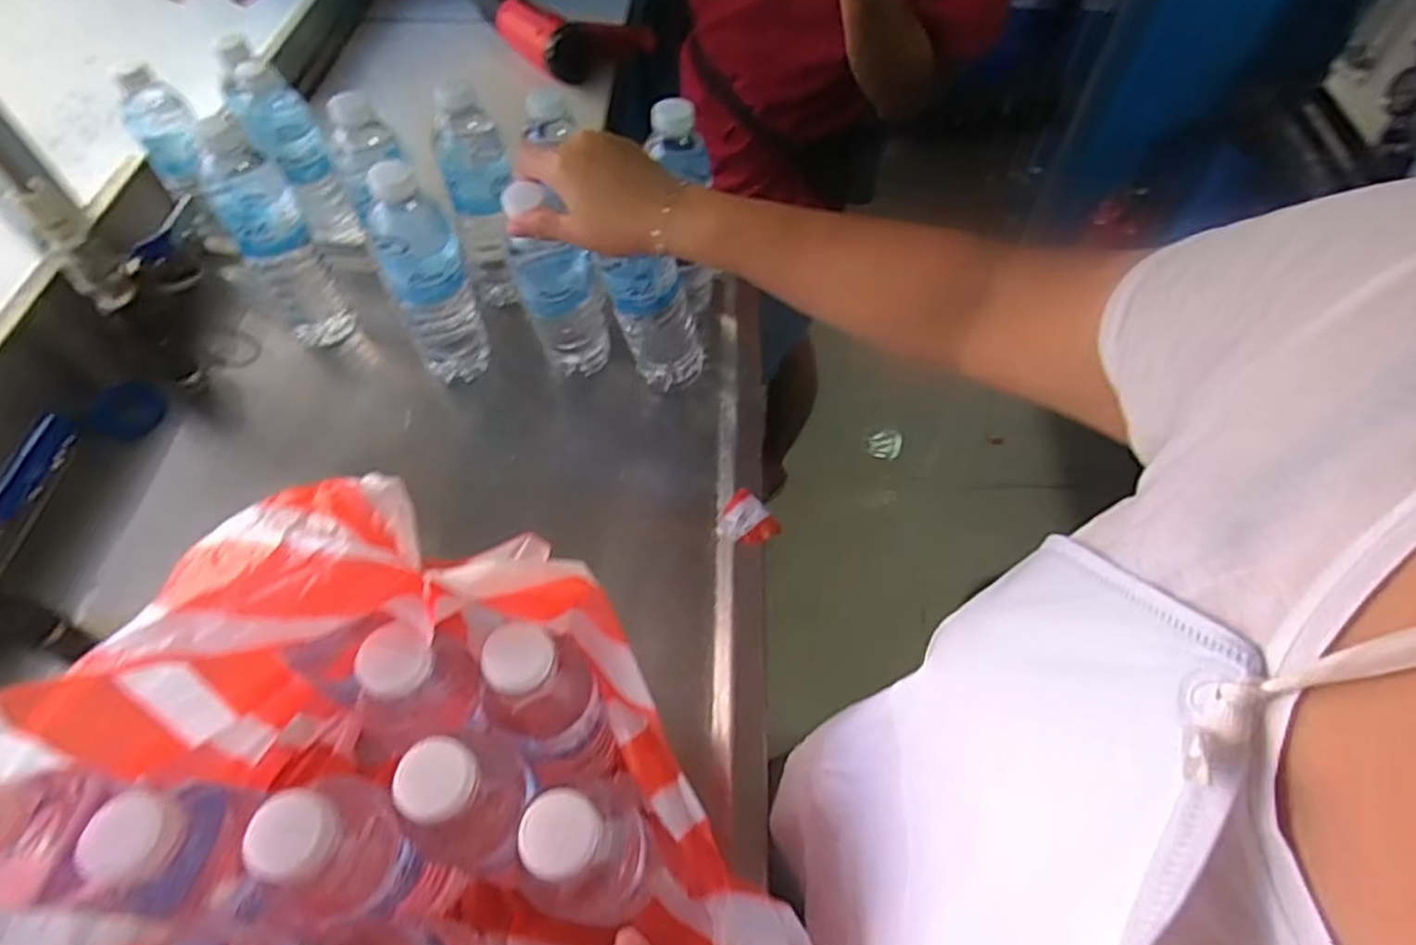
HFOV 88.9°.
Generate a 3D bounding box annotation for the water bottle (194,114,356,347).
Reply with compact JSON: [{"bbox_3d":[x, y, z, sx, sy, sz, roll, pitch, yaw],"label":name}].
[{"bbox_3d":[-0.374,-0.195,0.628,0.064,0.209,0.051,-31,62,-19],"label":"water bottle"}]

